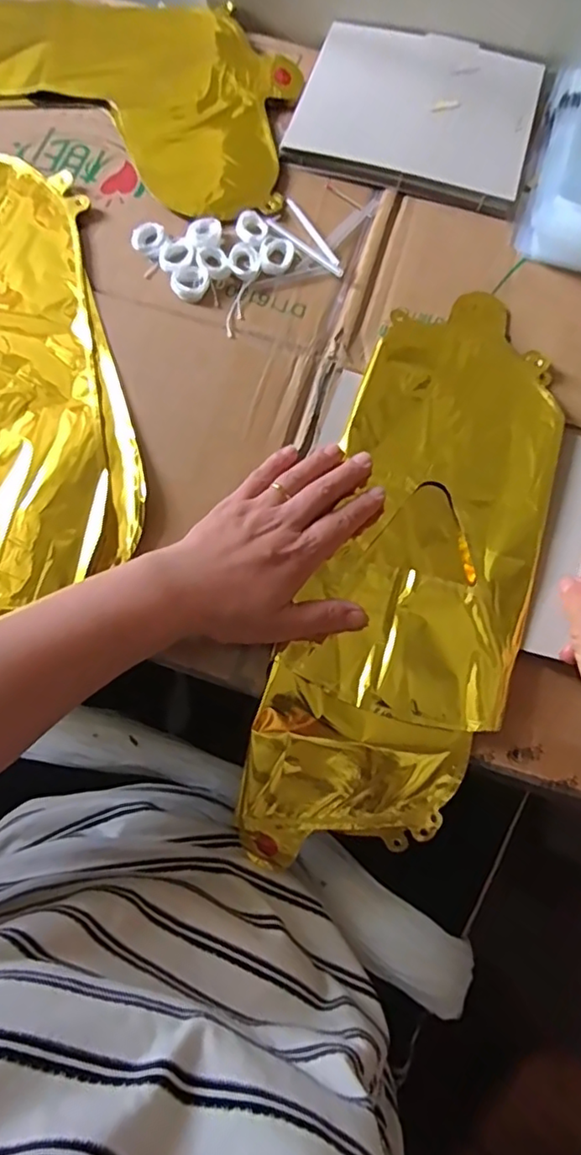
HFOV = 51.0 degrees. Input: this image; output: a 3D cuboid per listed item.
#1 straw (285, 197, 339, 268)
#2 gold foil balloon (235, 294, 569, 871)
[{"bbox_3d":[0.018,-0.273,0.480,0.008,0.005,0.079,-27,75,-10],"label":"straw"},{"bbox_3d":[0.087,-0.008,0.416,0.144,0.049,0.406,19,78,4],"label":"gold foil balloon"}]

